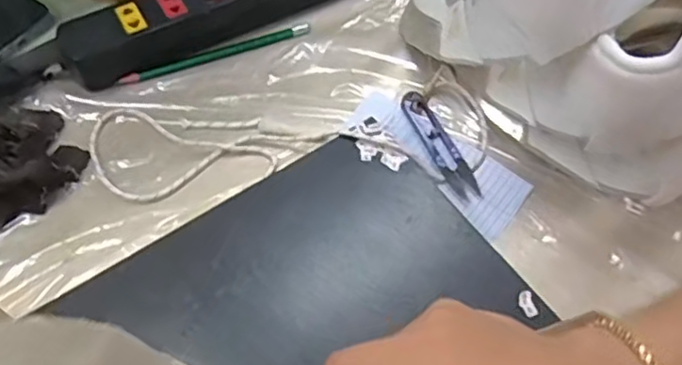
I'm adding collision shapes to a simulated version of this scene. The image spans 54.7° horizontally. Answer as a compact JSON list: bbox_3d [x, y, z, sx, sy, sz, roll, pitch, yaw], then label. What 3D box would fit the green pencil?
[{"bbox_3d":[-0.106,-0.111,0.567,0.167,0.006,0.012,-17,60,-11],"label":"green pencil"}]

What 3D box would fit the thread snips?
[{"bbox_3d":[0.077,-0.030,0.510,0.020,0.010,0.098,-22,61,-13],"label":"thread snips"}]

